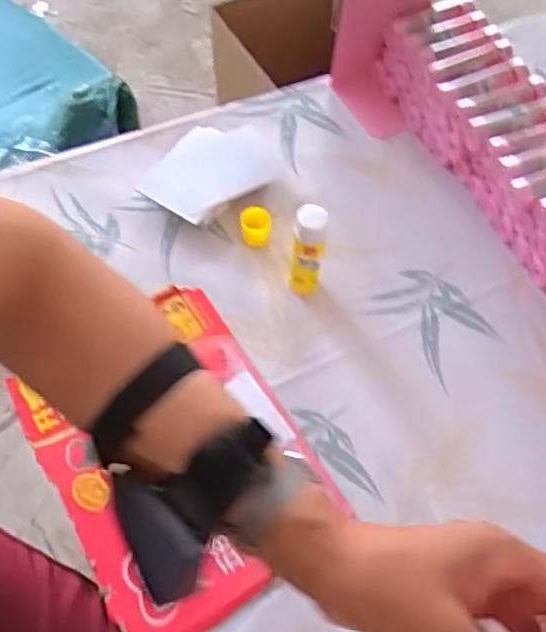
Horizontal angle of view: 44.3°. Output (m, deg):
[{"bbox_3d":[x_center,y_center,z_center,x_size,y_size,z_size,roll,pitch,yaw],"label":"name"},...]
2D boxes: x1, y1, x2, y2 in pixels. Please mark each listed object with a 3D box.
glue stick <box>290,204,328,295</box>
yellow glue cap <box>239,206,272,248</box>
[{"bbox_3d":[0.033,-0.059,0.644,0.028,0.113,0.028,7,60,1],"label":"glue stick"},{"bbox_3d":[-0.019,-0.093,0.703,0.030,0.030,0.034,-2,60,-4],"label":"yellow glue cap"}]

